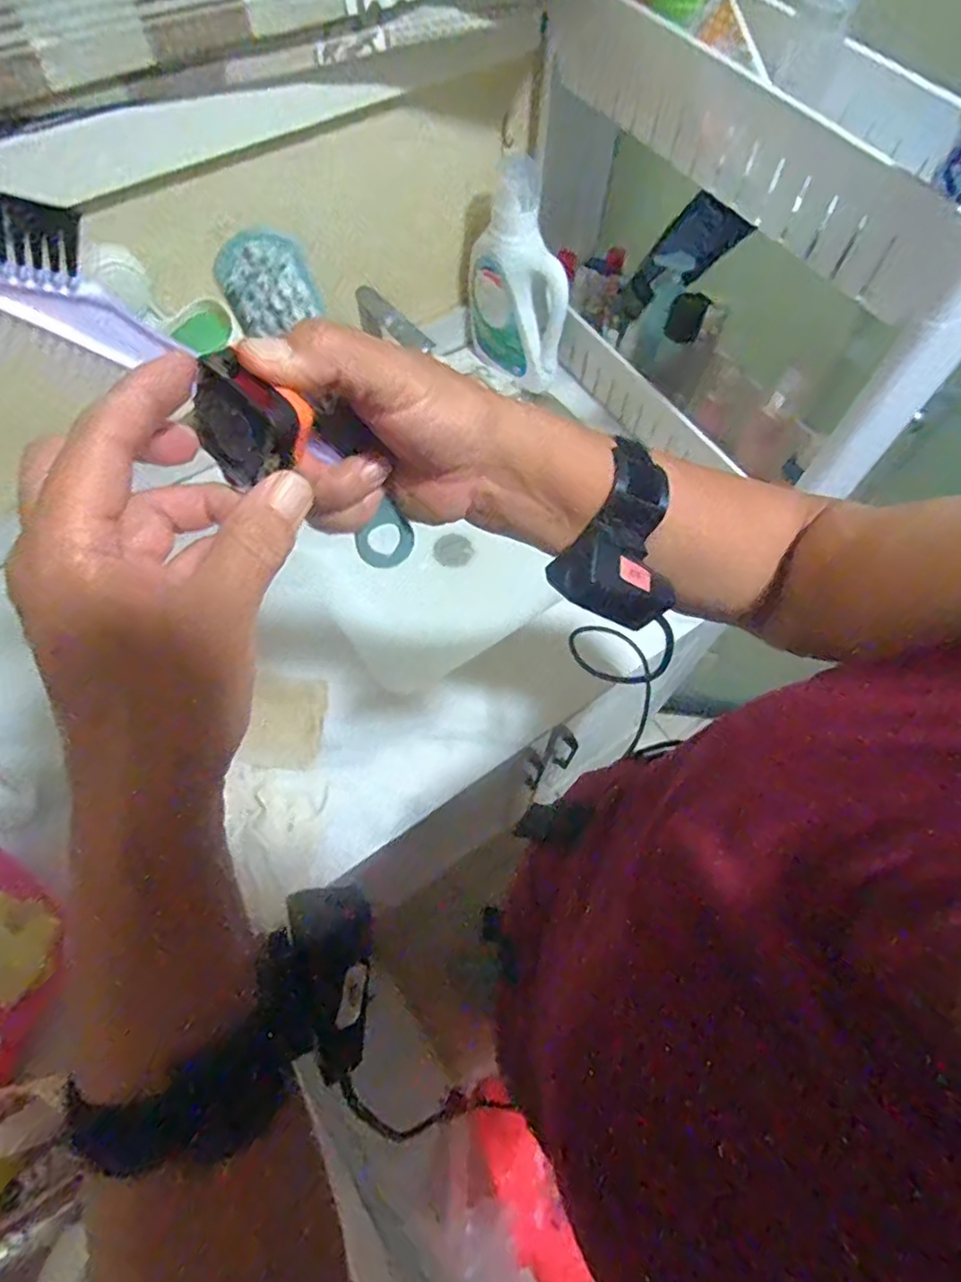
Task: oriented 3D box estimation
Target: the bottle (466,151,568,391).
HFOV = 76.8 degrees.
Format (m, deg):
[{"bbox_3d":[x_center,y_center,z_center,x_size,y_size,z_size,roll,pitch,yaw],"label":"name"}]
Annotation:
[{"bbox_3d":[0.043,-0.460,0.791,0.088,0.234,0.148,-28,68,-12],"label":"bottle"}]

